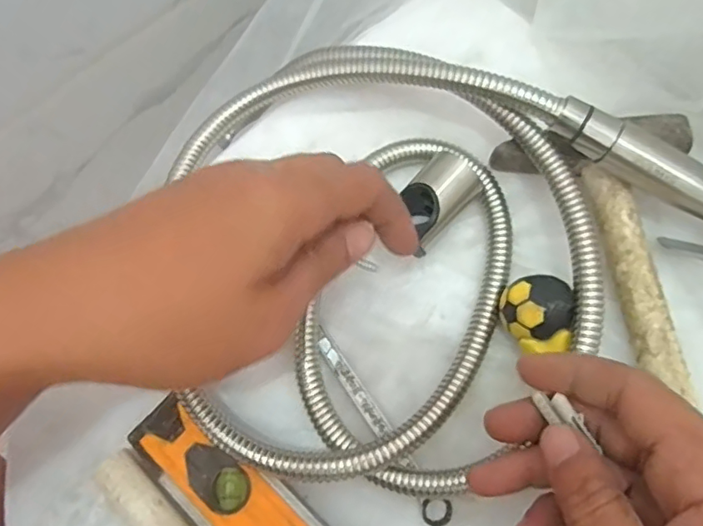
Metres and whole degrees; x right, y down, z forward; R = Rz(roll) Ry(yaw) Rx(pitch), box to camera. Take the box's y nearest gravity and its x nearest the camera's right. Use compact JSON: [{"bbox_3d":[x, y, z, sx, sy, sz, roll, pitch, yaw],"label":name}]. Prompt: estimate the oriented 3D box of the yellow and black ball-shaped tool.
[{"bbox_3d":[0.088,0.025,0.279,0.031,0.026,0.036,6,73,1],"label":"yellow and black ball-shaped tool"}]

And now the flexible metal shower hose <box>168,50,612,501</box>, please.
[{"bbox_3d":[0.023,-0.006,0.285,0.210,0.047,0.224,0,73,-1],"label":"flexible metal shower hose"}]

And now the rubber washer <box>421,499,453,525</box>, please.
[{"bbox_3d":[0.041,0.120,0.273,0.015,0.005,0.013,-1,73,-1],"label":"rubber washer"}]

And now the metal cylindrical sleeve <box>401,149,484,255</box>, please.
[{"bbox_3d":[0.044,-0.033,0.301,0.030,0.026,0.050,41,76,11],"label":"metal cylindrical sleeve"}]

